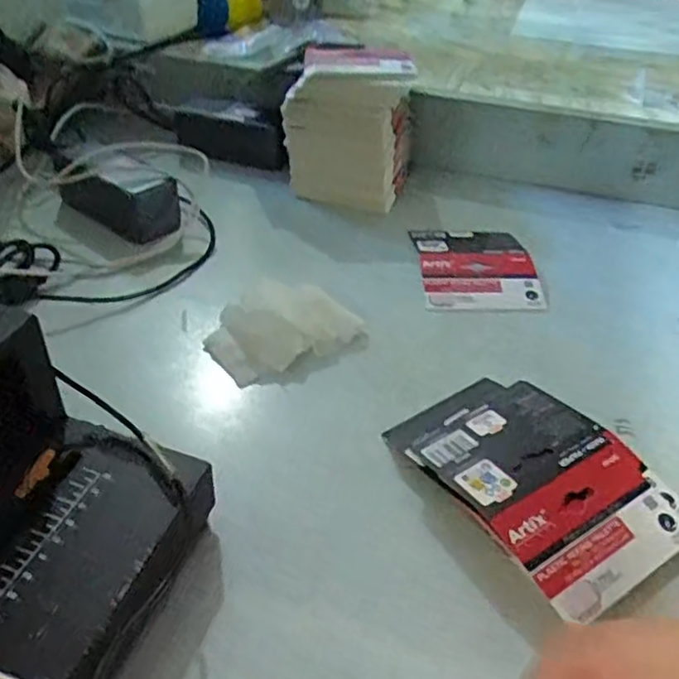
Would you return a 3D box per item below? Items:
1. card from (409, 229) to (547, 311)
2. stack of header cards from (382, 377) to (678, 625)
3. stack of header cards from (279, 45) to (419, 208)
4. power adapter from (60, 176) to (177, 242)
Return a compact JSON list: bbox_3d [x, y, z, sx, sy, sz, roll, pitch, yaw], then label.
[{"bbox_3d":[0.122,-0.071,0.600,0.101,0.016,0.130,1,39,-4],"label":"card"},{"bbox_3d":[0.111,0.078,0.396,0.110,0.034,0.168,-19,44,-26],"label":"stack of header cards"},{"bbox_3d":[0.014,-0.223,0.692,0.120,0.132,0.107,12,39,10],"label":"stack of header cards"},{"bbox_3d":[-0.207,-0.134,0.626,0.120,0.044,0.052,26,44,25],"label":"power adapter"}]

